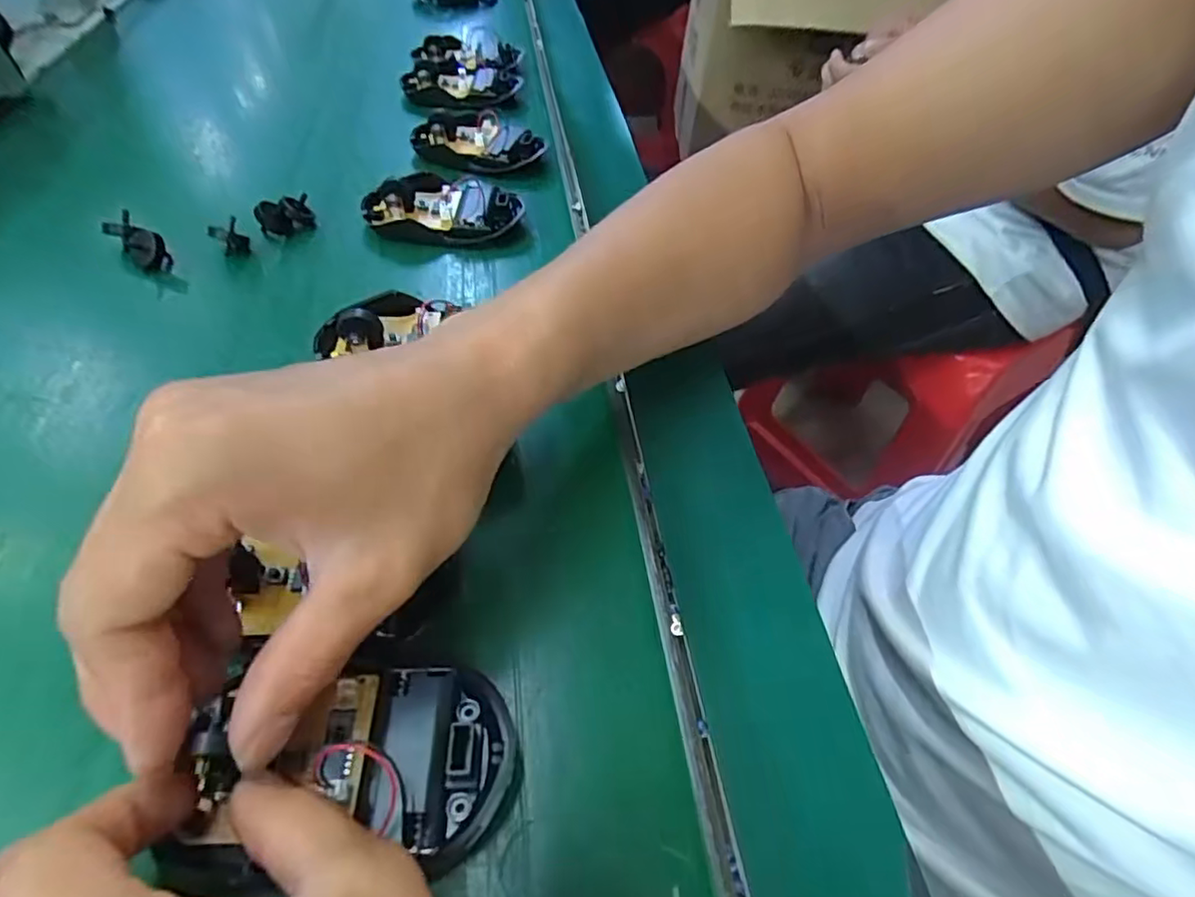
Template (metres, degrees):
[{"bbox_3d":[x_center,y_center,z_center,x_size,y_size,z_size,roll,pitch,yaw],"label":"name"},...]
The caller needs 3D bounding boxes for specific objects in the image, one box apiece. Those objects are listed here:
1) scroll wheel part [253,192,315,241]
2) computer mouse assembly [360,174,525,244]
[{"bbox_3d":[-0.184,-0.137,0.360,0.031,0.016,0.019,-28,60,-21],"label":"scroll wheel part"},{"bbox_3d":[-0.093,-0.148,0.371,0.091,0.019,0.056,3,54,-1],"label":"computer mouse assembly"}]

